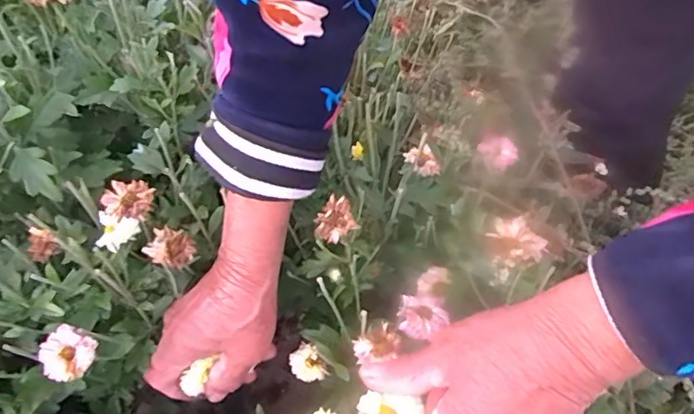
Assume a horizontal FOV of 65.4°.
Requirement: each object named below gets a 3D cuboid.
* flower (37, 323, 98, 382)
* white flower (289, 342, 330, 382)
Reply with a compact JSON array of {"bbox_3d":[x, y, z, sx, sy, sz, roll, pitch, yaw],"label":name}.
[{"bbox_3d":[-0.162,0.084,0.310,0.029,0.007,0.029,0,70,0],"label":"flower"},{"bbox_3d":[-0.028,0.113,0.388,0.022,0.012,0.027,-38,81,-9],"label":"white flower"}]

